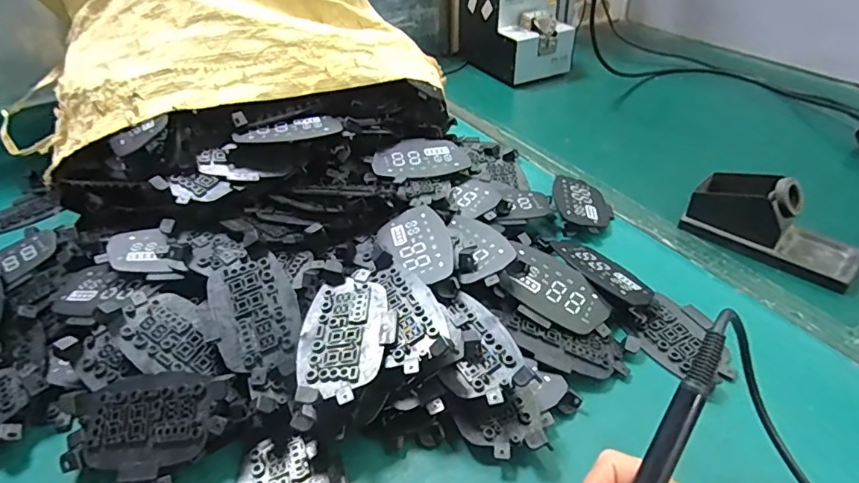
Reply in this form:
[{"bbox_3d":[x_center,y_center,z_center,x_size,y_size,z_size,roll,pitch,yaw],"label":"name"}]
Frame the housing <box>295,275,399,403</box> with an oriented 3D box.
[{"bbox_3d":[-0.059,0.067,0.367,0.068,0.012,0.103,-1,37,2],"label":"housing"}]

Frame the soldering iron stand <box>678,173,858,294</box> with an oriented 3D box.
[{"bbox_3d":[0.339,-0.023,0.506,0.153,0.064,0.071,29,47,35],"label":"soldering iron stand"}]

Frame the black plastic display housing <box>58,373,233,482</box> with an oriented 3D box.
[{"bbox_3d":[-0.193,0.125,0.352,0.113,0.018,0.066,-2,63,8],"label":"black plastic display housing"}]

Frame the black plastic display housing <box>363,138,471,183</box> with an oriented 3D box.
[{"bbox_3d":[-0.011,-0.087,0.550,0.101,0.015,0.060,-17,39,-18],"label":"black plastic display housing"}]

